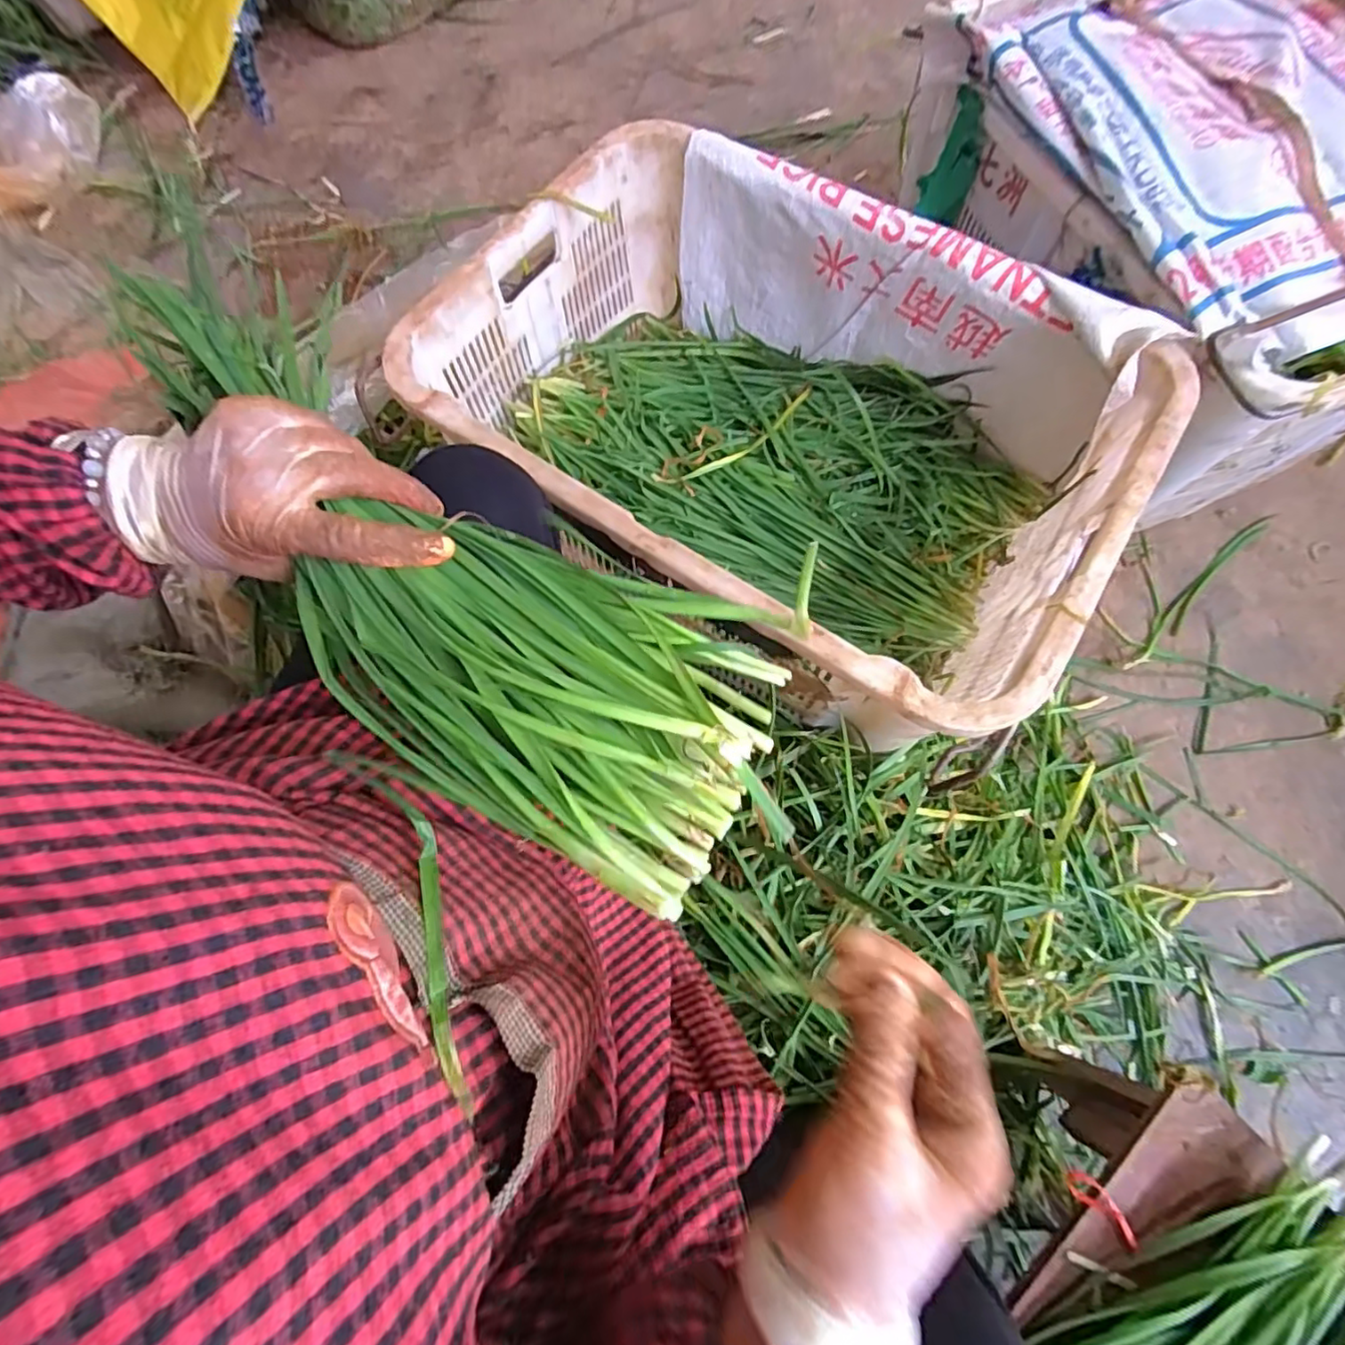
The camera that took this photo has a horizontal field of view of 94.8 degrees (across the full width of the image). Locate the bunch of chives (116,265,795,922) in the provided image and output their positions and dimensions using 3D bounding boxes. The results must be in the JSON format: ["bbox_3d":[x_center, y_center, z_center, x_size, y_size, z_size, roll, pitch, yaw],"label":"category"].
[{"bbox_3d":[-0.110,-0.051,0.321,0.380,0.056,0.171,40,74,11],"label":"bunch of chives"}]

